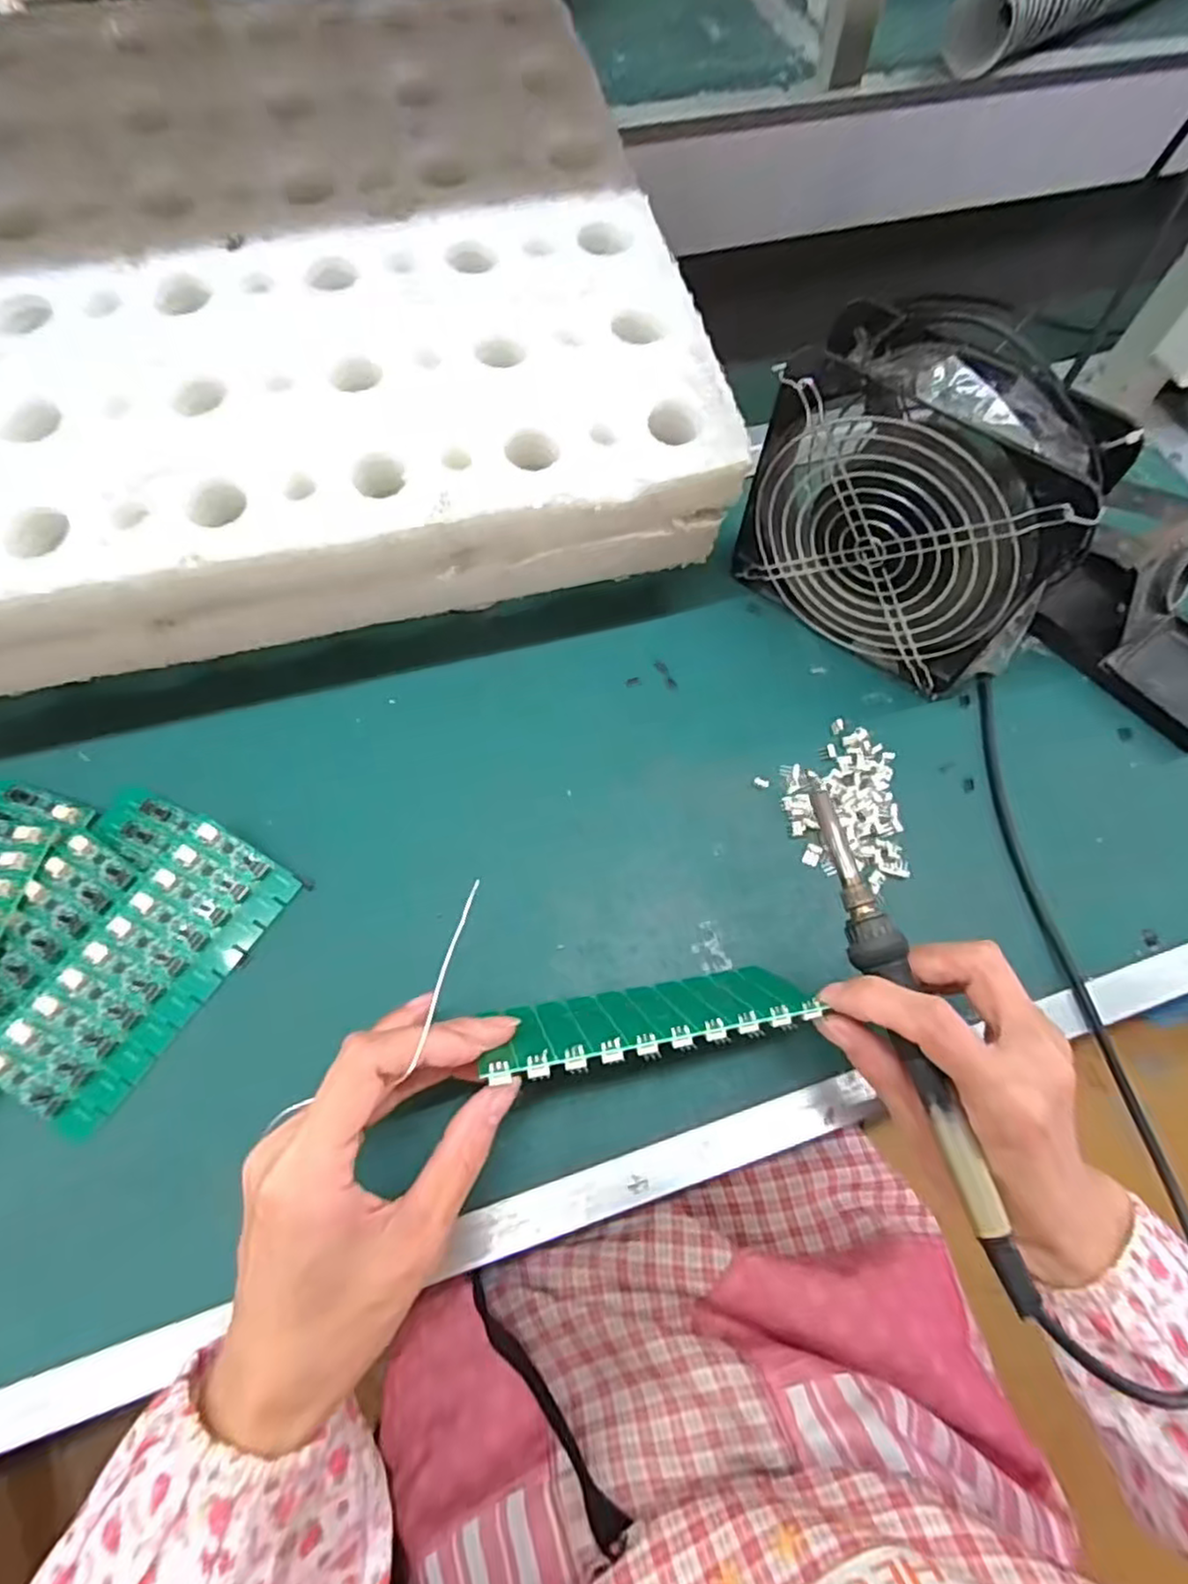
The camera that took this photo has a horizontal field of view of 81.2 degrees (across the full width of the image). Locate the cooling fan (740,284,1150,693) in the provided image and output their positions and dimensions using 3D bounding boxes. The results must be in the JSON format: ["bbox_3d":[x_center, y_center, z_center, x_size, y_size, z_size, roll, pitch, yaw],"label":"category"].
[{"bbox_3d":[0.163,-0.142,0.357,0.155,0.151,0.060,39,72,13],"label":"cooling fan"}]

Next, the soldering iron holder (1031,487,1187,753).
[{"bbox_3d":[0.321,-0.101,0.386,0.073,0.070,0.130,-36,73,-15],"label":"soldering iron holder"}]

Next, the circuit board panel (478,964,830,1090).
[{"bbox_3d":[0.021,0.094,0.289,0.134,0.063,0.005,-6,94,-17],"label":"circuit board panel"}]

